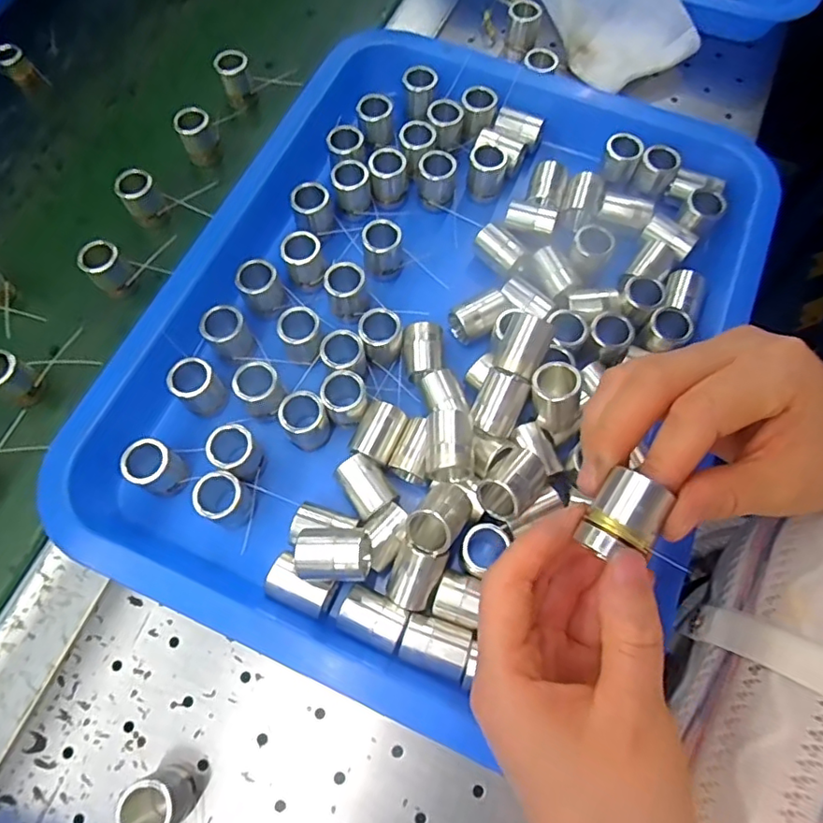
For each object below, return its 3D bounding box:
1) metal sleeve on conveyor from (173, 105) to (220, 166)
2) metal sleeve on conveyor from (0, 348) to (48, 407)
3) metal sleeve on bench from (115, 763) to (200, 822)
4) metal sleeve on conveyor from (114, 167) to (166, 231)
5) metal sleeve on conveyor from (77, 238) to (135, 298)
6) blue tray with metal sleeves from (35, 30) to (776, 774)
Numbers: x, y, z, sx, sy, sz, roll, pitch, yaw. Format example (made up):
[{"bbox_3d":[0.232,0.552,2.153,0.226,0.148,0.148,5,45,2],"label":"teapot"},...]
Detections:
[{"bbox_3d":[-0.146,-0.188,0.388,0.021,0.031,0.017,-13,68,-4],"label":"metal sleeve on conveyor"},{"bbox_3d":[-0.227,-0.020,0.318,0.019,0.030,0.022,26,70,11],"label":"metal sleeve on conveyor"},{"bbox_3d":[-0.105,0.163,0.238,0.020,0.033,0.022,0,67,1],"label":"metal sleeve on bench"},{"bbox_3d":[-0.175,-0.138,0.369,0.022,0.030,0.020,-35,71,-13],"label":"metal sleeve on conveyor"},{"bbox_3d":[-0.185,-0.087,0.348,0.023,0.033,0.019,-40,72,-14],"label":"metal sleeve on conveyor"},{"bbox_3d":[0.017,-0.050,0.321,0.304,0.042,0.379,23,70,10],"label":"blue tray with metal sleeves"}]

